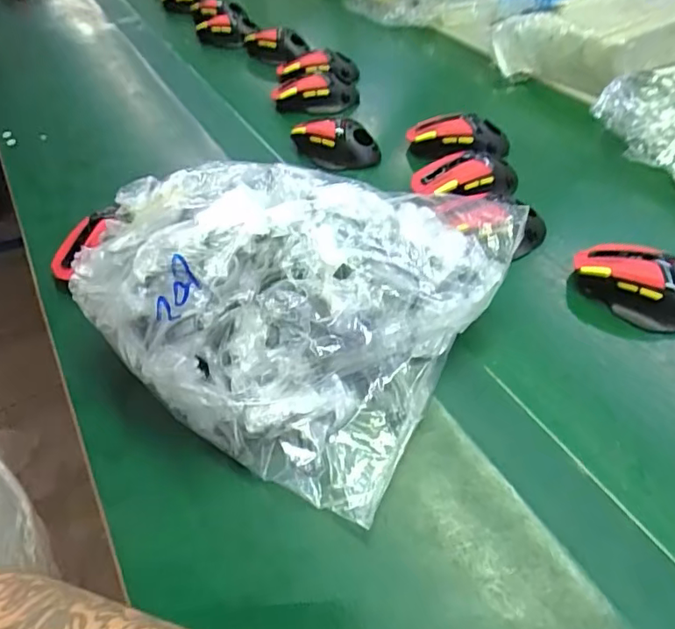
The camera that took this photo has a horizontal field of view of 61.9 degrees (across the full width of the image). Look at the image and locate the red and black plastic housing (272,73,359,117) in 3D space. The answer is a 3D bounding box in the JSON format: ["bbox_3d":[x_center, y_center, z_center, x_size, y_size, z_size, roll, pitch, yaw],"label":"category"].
[{"bbox_3d":[-0.030,-0.302,0.777,0.115,0.047,0.033,-4,46,0],"label":"red and black plastic housing"}]

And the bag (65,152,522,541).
[{"bbox_3d":[-0.046,-0.031,0.474,0.310,0.128,0.268,23,52,24],"label":"bag"}]

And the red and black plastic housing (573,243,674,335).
[{"bbox_3d":[0.262,-0.024,0.487,0.120,0.046,0.054,32,56,30],"label":"red and black plastic housing"}]

